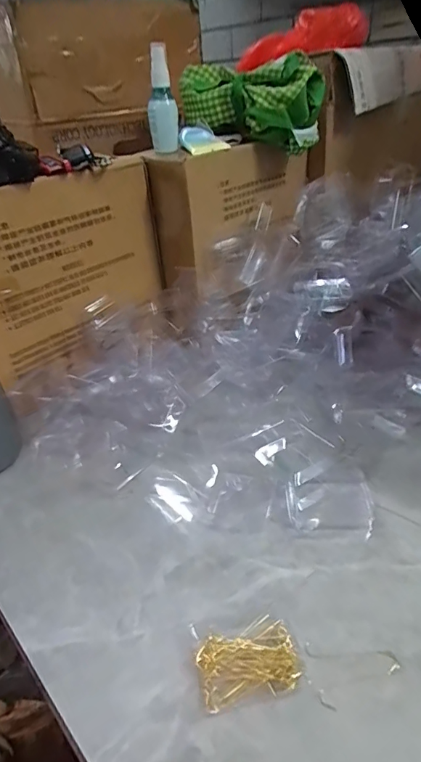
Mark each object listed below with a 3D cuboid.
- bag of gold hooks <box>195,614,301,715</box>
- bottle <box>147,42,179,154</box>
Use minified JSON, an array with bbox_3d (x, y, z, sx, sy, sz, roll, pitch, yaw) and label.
[{"bbox_3d":[0.026,0.201,0.316,0.068,0.016,0.045,-11,35,-10],"label":"bag of gold hooks"},{"bbox_3d":[-0.062,-0.359,0.568,0.035,0.115,0.034,-2,34,3],"label":"bottle"}]

